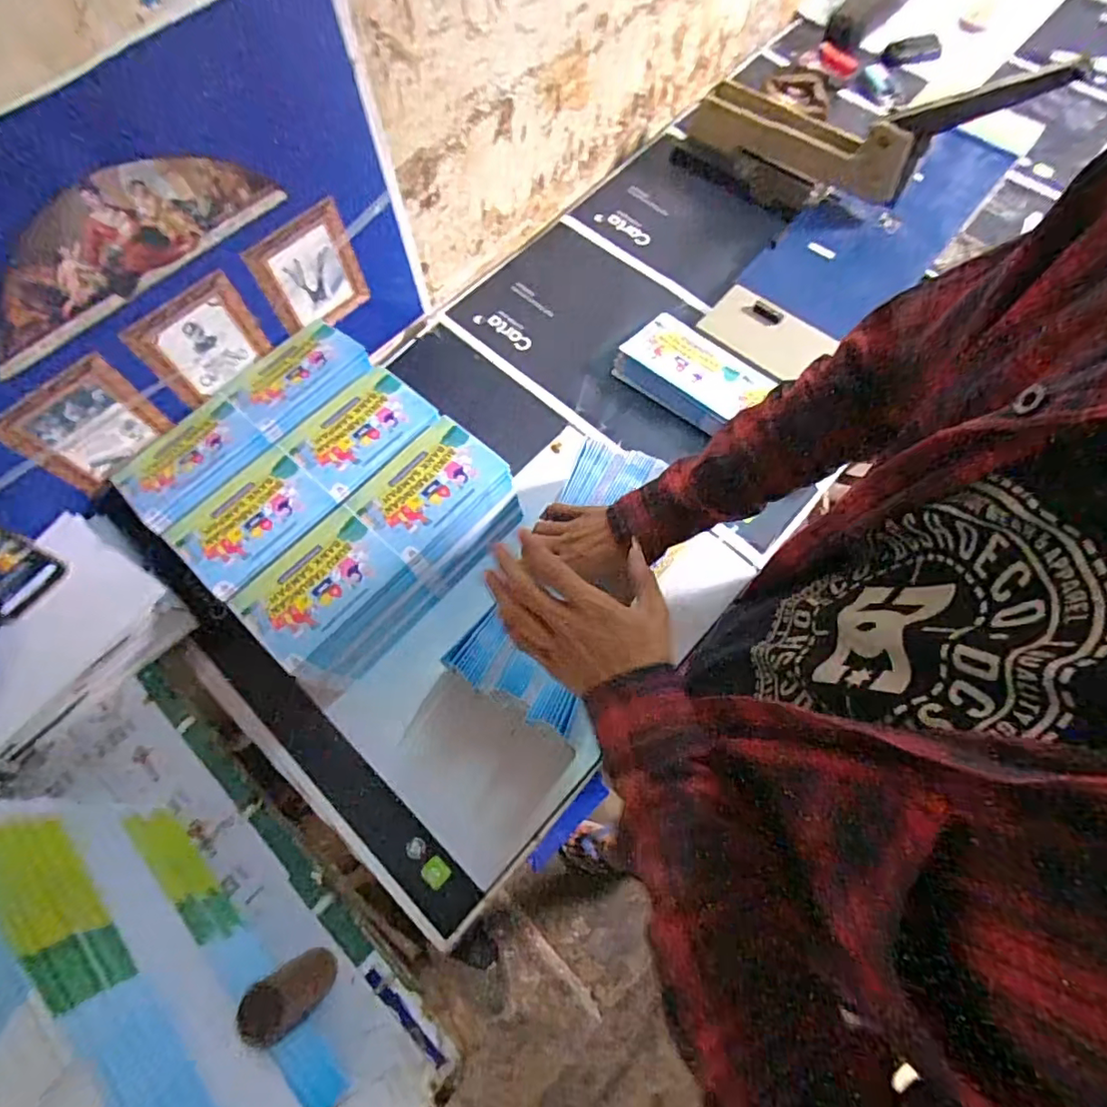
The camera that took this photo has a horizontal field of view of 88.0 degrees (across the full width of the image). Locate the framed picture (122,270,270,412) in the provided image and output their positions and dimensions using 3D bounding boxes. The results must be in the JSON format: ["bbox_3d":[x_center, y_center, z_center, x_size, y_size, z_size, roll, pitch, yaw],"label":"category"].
[{"bbox_3d":[-0.395,-0.239,0.648,0.010,0.115,0.122,42,75,16],"label":"framed picture"}]

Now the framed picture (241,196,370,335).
[{"bbox_3d":[-0.291,-0.337,0.697,0.008,0.139,0.121,39,74,15],"label":"framed picture"}]

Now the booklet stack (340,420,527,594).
[{"bbox_3d":[-0.128,-0.053,0.669,0.127,0.106,0.158,41,75,16],"label":"booklet stack"}]

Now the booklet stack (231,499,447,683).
[{"bbox_3d":[-0.235,0.055,0.642,0.128,0.124,0.153,36,73,14],"label":"booklet stack"}]

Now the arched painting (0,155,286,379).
[{"bbox_3d":[-0.398,-0.291,0.524,0.016,0.098,0.297,41,74,16],"label":"arched painting"}]

